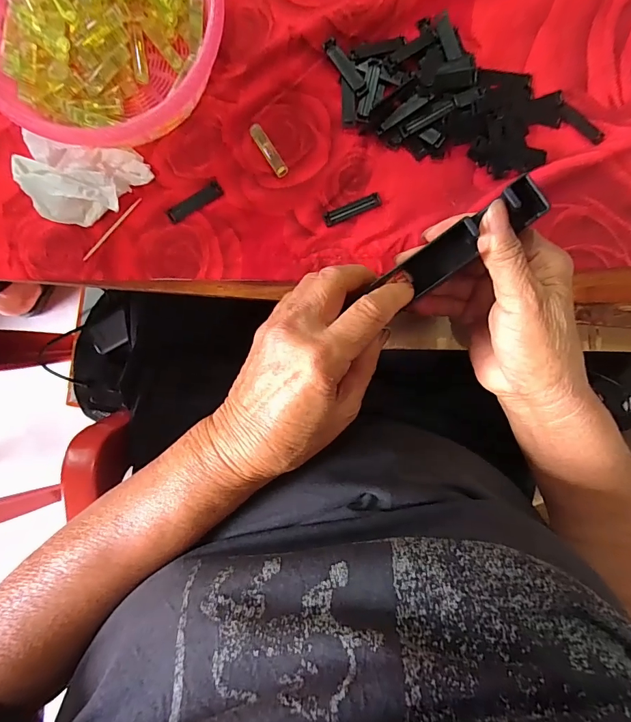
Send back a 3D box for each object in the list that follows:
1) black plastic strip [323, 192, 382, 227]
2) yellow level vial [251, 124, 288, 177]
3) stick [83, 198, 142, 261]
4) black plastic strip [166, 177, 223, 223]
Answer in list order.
[{"bbox_3d":[0.029,-0.118,0.301,0.047,0.004,0.010,-23,93,0],"label":"black plastic strip"},{"bbox_3d":[-0.036,-0.160,0.295,0.010,0.006,0.041,-34,93,1],"label":"yellow level vial"},{"bbox_3d":[-0.153,-0.100,0.291,0.004,0.004,0.062,43,92,-3],"label":"stick"},{"bbox_3d":[-0.093,-0.123,0.297,0.046,0.005,0.012,-37,93,1],"label":"black plastic strip"}]

